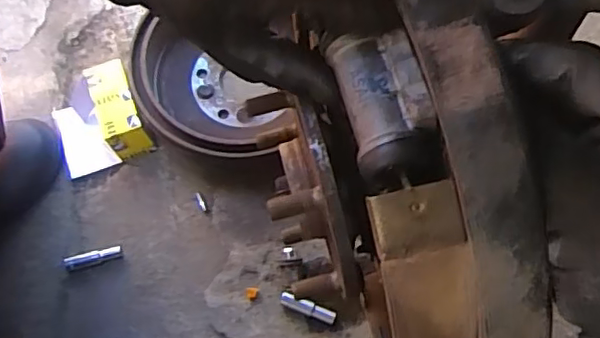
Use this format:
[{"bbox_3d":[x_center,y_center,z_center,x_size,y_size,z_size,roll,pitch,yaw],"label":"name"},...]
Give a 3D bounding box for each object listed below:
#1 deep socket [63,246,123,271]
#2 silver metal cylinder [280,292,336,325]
[{"bbox_3d":[-0.242,0.104,0.695,0.066,0.018,0.016,-11,70,-4],"label":"deep socket"},{"bbox_3d":[0.009,0.156,0.669,0.064,0.012,0.015,22,71,8],"label":"silver metal cylinder"}]

